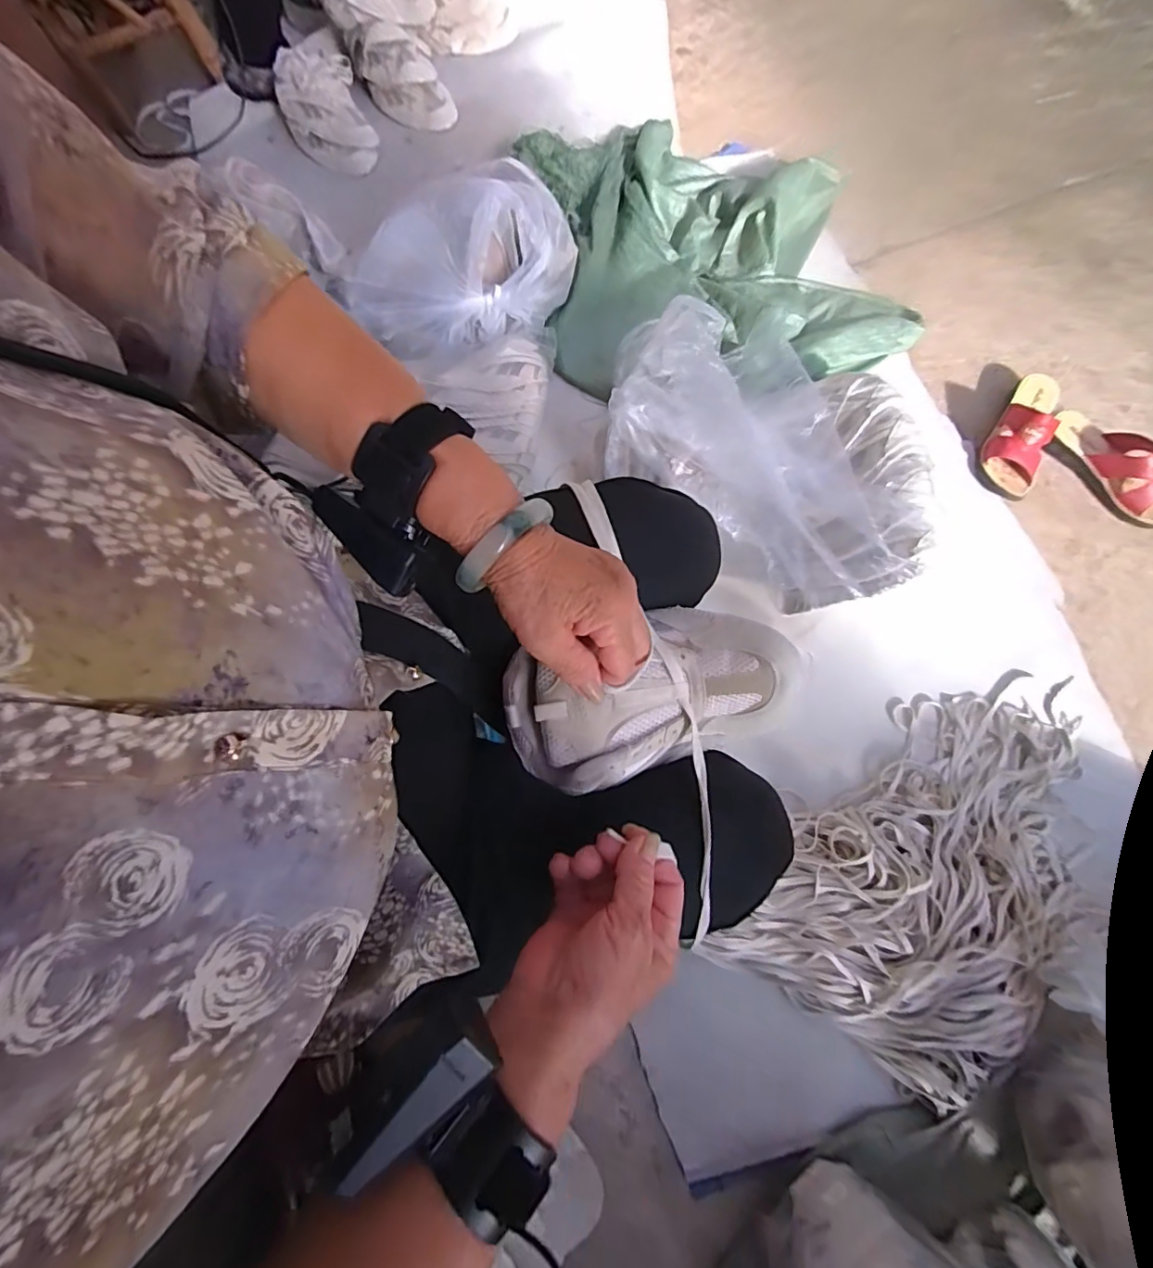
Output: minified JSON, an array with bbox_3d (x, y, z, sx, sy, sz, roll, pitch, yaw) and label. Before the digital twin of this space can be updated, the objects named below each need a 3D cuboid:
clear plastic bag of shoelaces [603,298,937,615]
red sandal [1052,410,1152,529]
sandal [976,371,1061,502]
[{"bbox_3d":[0.300,-0.272,0.730,0.440,0.146,0.323,39,81,13],"label":"clear plastic bag of shoelaces"},{"bbox_3d":[0.882,-0.273,0.864,0.092,0.077,0.238,-39,76,-7],"label":"red sandal"},{"bbox_3d":[0.738,-0.343,0.876,0.092,0.077,0.242,22,77,9],"label":"sandal"}]

